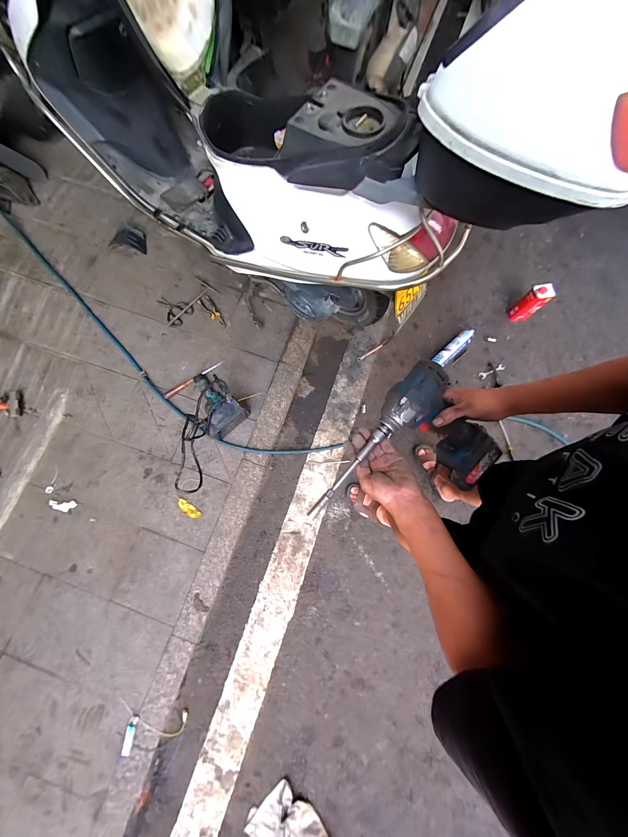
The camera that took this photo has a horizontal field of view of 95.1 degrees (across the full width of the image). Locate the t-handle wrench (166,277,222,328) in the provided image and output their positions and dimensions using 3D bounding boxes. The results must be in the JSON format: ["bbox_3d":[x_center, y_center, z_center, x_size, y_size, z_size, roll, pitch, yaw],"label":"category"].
[{"bbox_3d":[-0.623,-0.574,1.399,0.297,0.015,0.137,-43,81,-12],"label":"t-handle wrench"}]

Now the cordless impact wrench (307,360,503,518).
[{"bbox_3d":[0.183,0.080,0.551,0.246,0.085,0.324,32,99,-18],"label":"cordless impact wrench"}]

